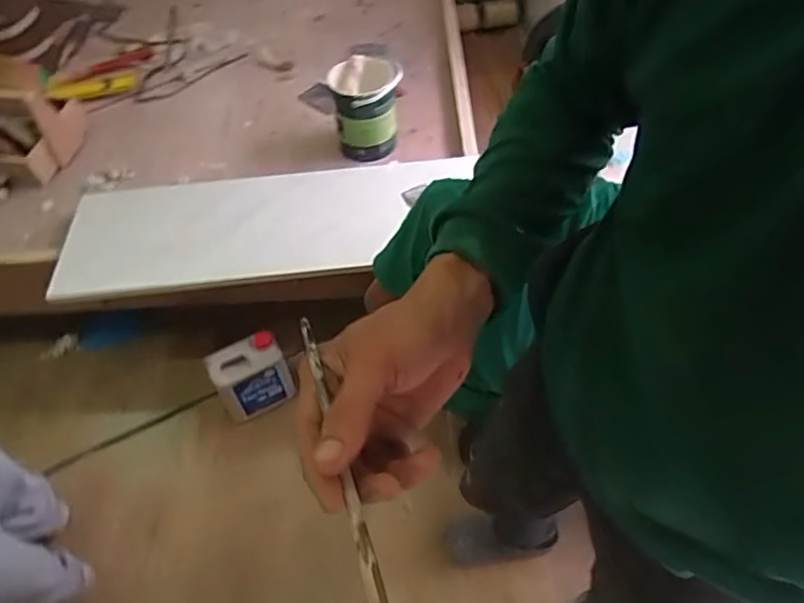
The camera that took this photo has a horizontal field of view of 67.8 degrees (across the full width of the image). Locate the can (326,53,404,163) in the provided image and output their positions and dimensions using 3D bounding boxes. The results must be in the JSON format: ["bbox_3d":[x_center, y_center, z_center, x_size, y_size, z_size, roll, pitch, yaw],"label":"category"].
[{"bbox_3d":[-0.084,-0.511,1.629,0.195,0.243,0.166,-12,52,-5],"label":"can"}]

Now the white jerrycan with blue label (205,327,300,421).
[{"bbox_3d":[-0.385,0.199,1.540,0.179,0.209,0.096,-24,54,-14],"label":"white jerrycan with blue label"}]

